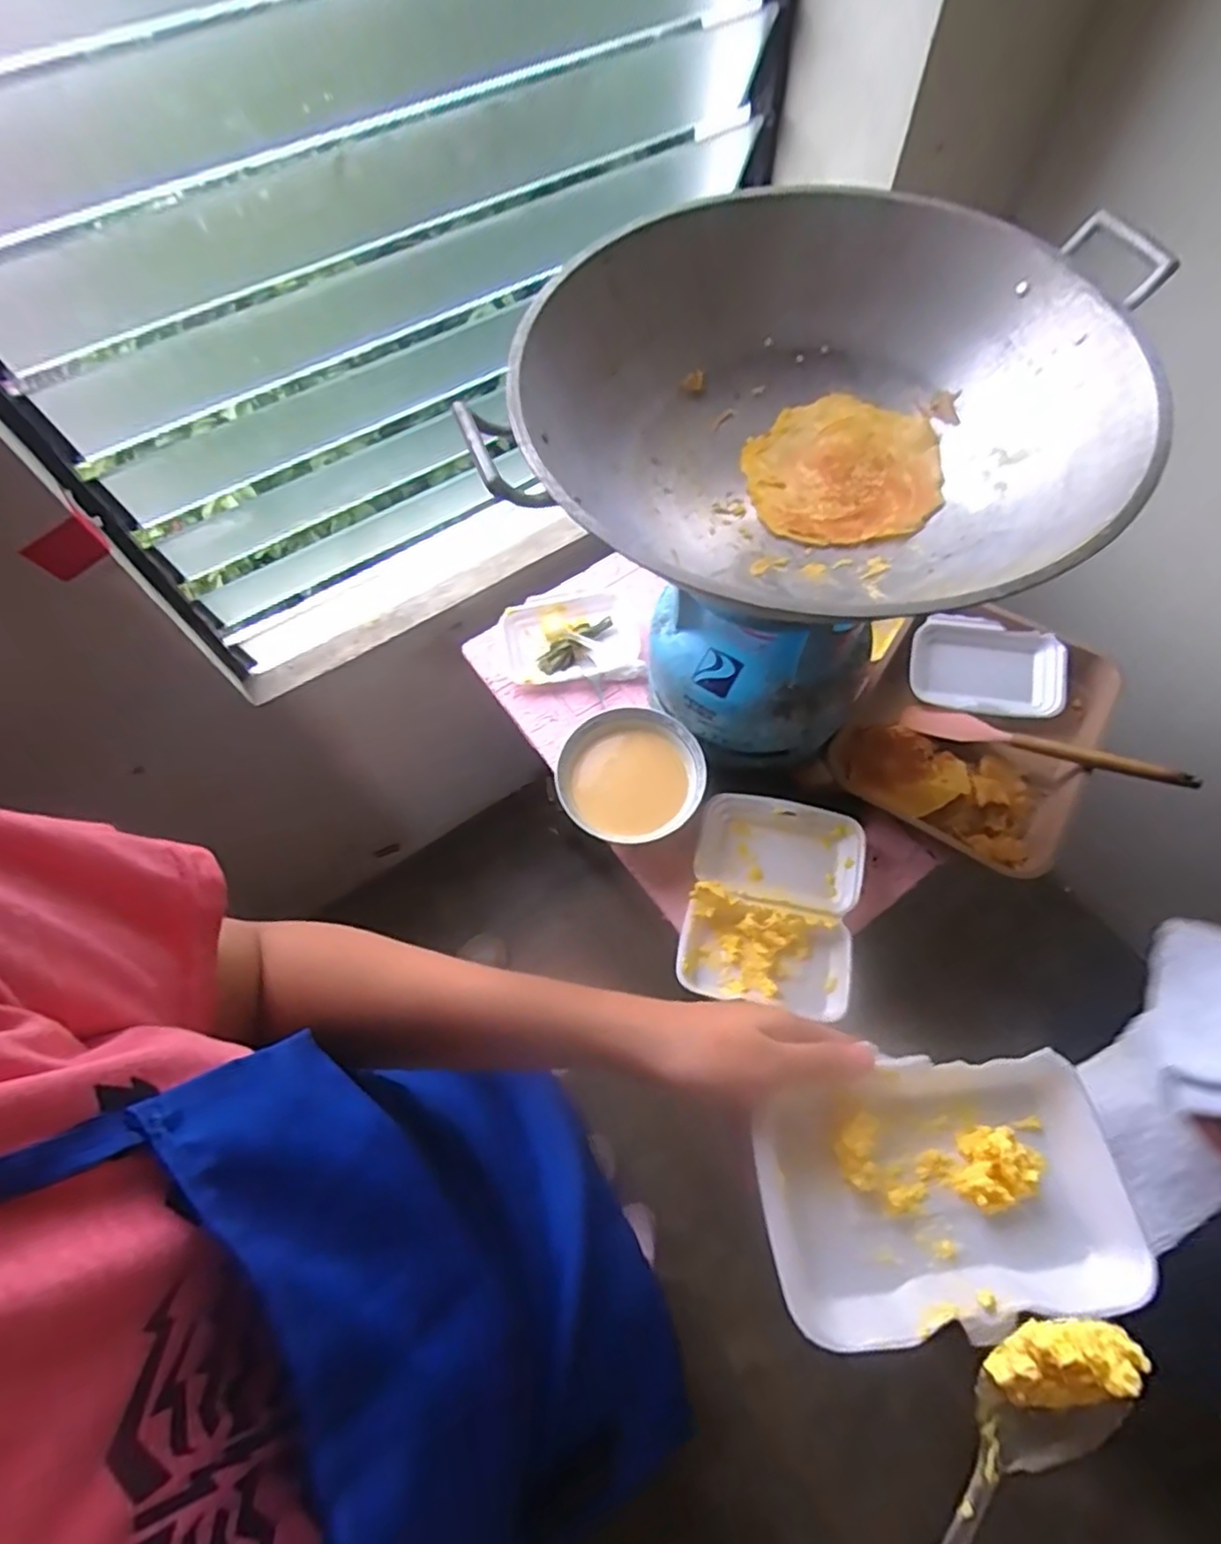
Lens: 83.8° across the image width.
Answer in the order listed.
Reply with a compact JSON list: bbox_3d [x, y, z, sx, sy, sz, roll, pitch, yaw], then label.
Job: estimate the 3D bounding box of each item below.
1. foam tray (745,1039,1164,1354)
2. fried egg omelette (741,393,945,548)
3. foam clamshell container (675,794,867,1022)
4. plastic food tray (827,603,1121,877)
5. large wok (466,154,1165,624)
[{"bbox_3d":[0.163,0.204,0.334,0.179,0.037,0.109,-3,63,0],"label":"foam tray"},{"bbox_3d":[0.203,-0.270,0.600,0.161,0.019,0.169,-1,63,1],"label":"fried egg omelette"},{"bbox_3d":[0.182,0.142,0.764,0.184,0.040,0.225,11,64,7],"label":"foam clamshell container"},{"bbox_3d":[0.457,-0.061,0.851,0.268,0.048,0.342,31,68,16],"label":"plastic food tray"},{"bbox_3d":[0.160,-0.280,0.550,0.448,0.122,0.458,21,66,12],"label":"large wok"}]

